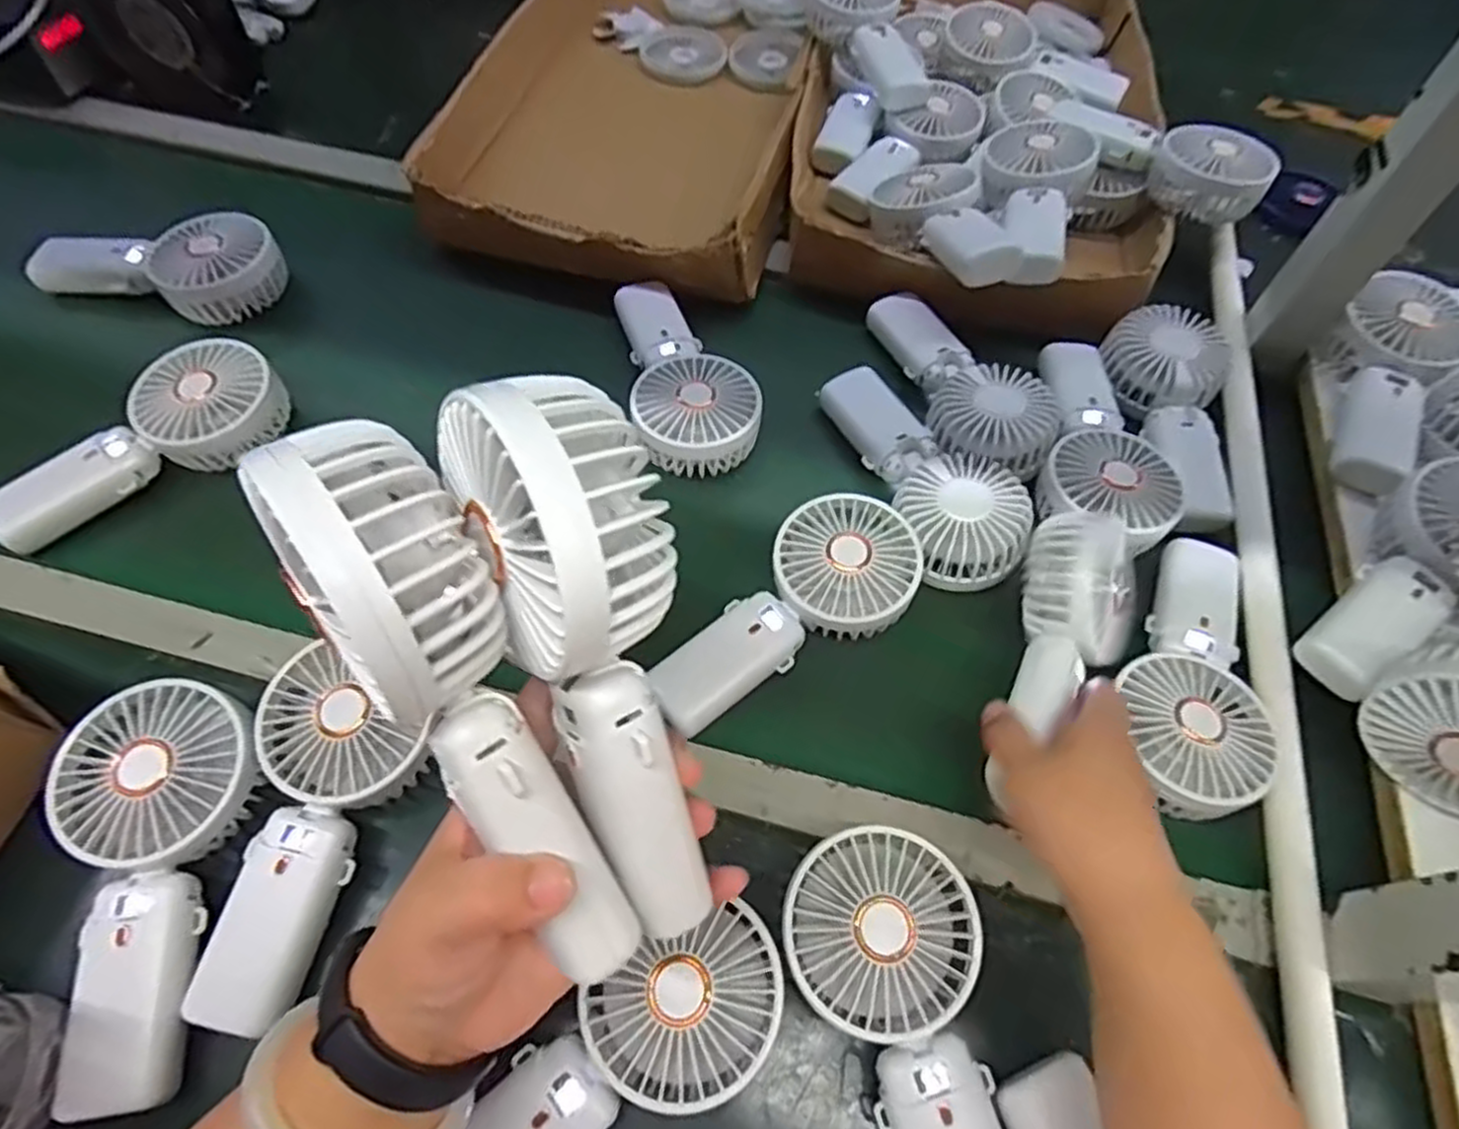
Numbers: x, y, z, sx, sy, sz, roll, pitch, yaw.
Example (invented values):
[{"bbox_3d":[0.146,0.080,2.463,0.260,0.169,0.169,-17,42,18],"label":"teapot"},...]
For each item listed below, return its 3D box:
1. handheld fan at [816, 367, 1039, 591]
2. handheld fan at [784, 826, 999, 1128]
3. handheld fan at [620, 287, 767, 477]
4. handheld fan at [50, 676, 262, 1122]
[{"bbox_3d":[0.136,-0.069,0.528,0.078,0.033,0.183,-17,59,-10],"label":"handheld fan"},{"bbox_3d":[0.077,0.218,0.346,0.083,0.054,0.177,-7,58,-4],"label":"handheld fan"},{"bbox_3d":[-0.035,-0.143,0.567,0.084,0.040,0.180,-12,59,-7],"label":"handheld fan"},{"bbox_3d":[-0.272,0.149,0.368,0.079,0.034,0.180,-6,70,-3],"label":"handheld fan"}]

